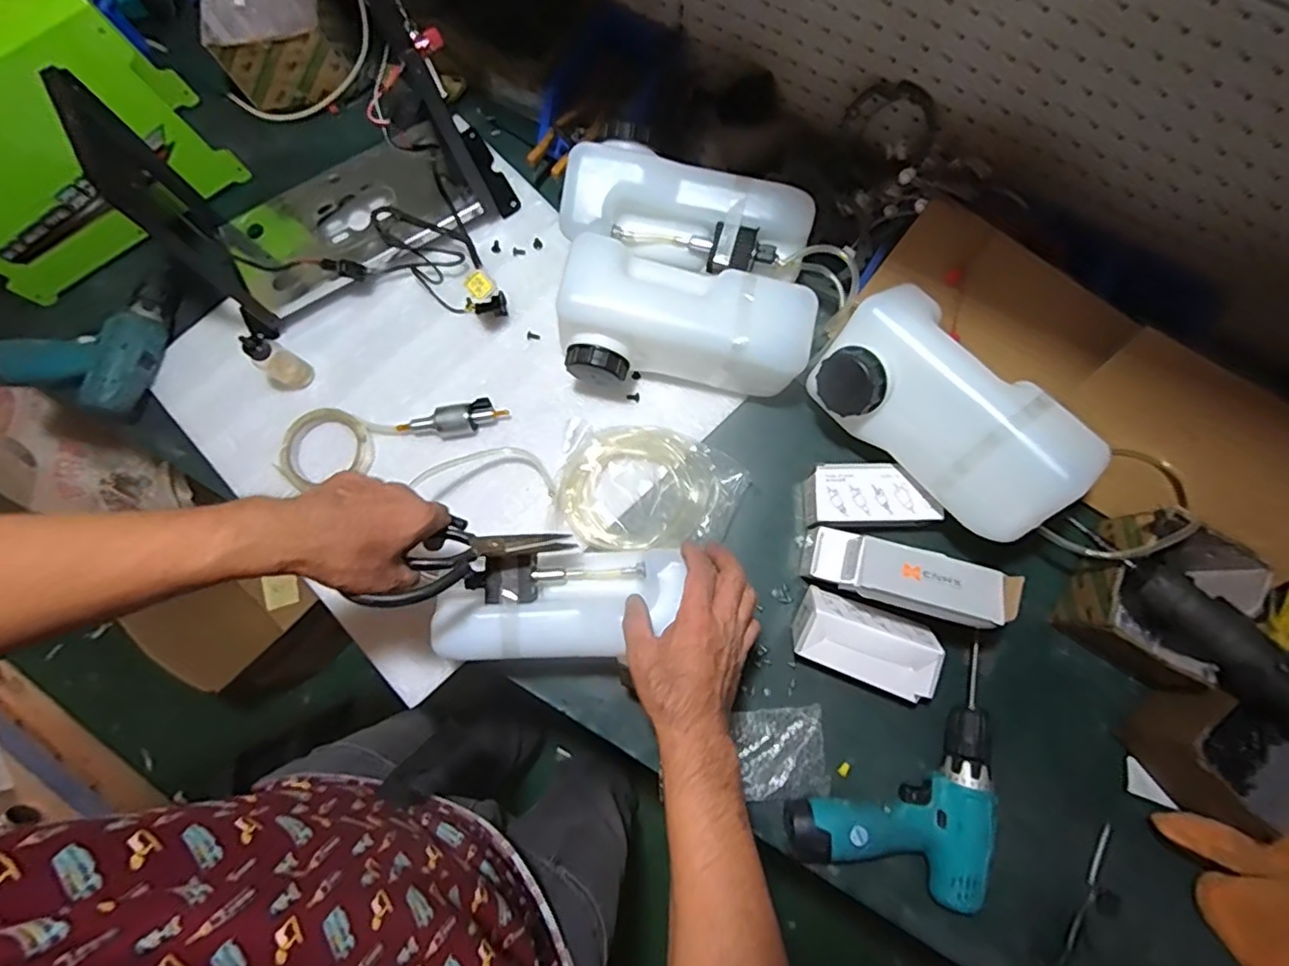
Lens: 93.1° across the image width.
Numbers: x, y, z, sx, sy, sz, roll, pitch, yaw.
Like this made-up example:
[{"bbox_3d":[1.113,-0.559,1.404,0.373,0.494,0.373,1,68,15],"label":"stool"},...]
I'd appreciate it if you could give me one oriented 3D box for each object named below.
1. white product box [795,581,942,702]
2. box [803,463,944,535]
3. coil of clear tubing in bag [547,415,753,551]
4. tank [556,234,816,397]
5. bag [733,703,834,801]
[{"bbox_3d":[0.227,0.167,0.631,0.142,0.061,0.078,20,108,6],"label":"white product box"},{"bbox_3d":[0.245,0.017,0.667,0.130,0.048,0.070,-1,79,1],"label":"box"},{"bbox_3d":[0.004,0.004,0.680,0.210,0.045,0.146,0,79,1],"label":"coil of clear tubing in bag"},{"bbox_3d":[0.040,-0.155,0.642,0.256,0.104,0.121,11,79,3],"label":"tank"},{"bbox_3d":[0.142,0.282,0.634,0.094,0.009,0.088,-4,81,-8],"label":"bag"}]

